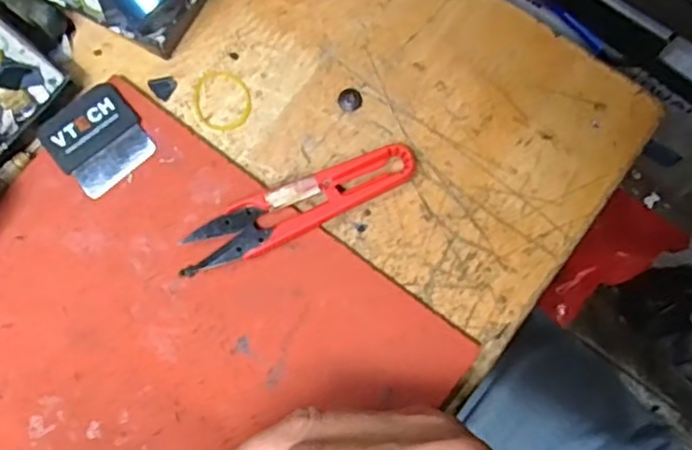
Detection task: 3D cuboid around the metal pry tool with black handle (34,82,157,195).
[{"bbox_3d":[-0.109,-0.037,0.299,0.039,0.006,0.041,-36,79,-8],"label":"metal pry tool with black handle"}]

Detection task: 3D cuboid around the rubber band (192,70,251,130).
[{"bbox_3d":[-0.057,-0.057,0.308,0.025,0.004,0.030,-19,77,-5],"label":"rubber band"}]

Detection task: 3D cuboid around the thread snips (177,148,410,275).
[{"bbox_3d":[-0.020,-0.008,0.291,0.104,0.009,0.023,-25,78,-6],"label":"thread snips"}]

